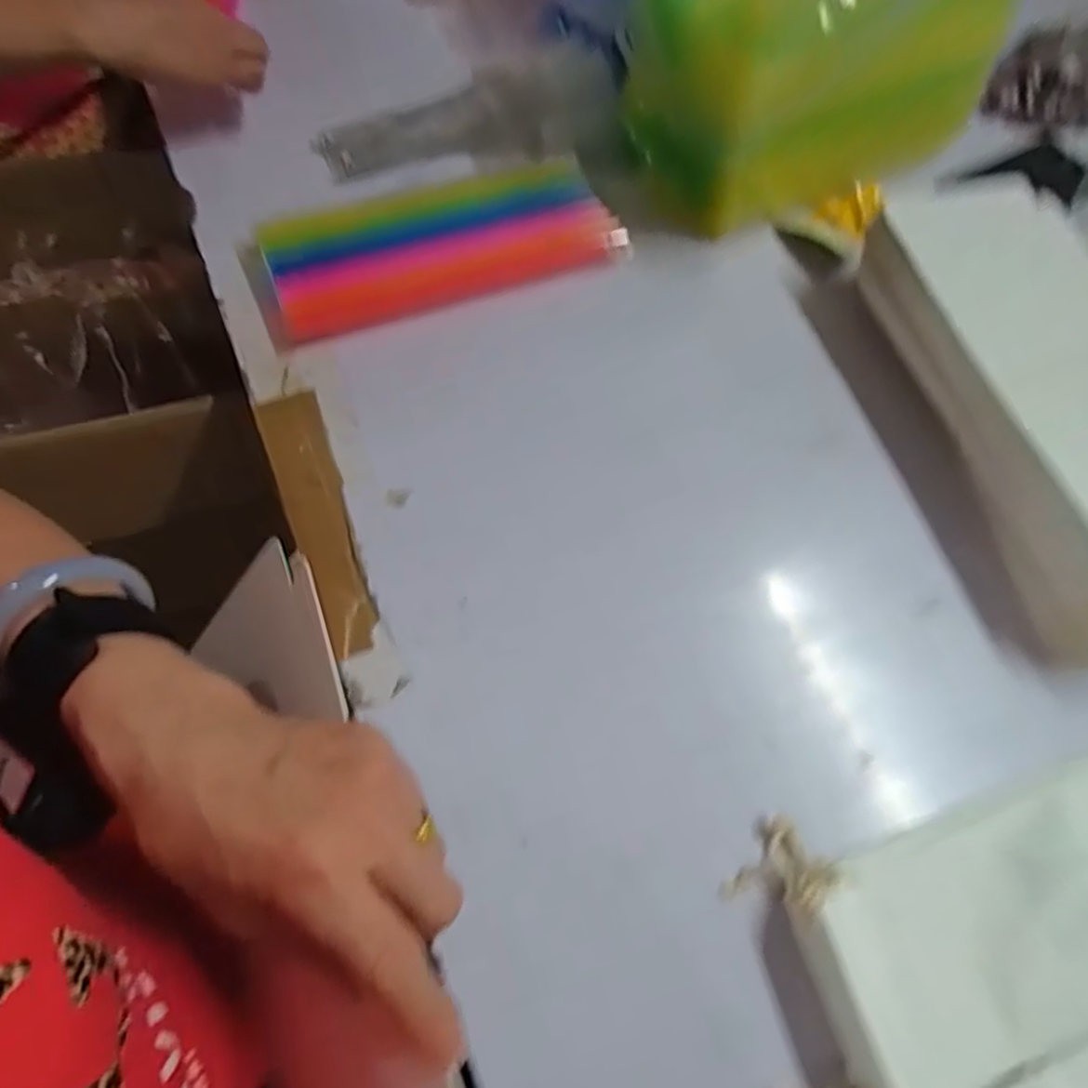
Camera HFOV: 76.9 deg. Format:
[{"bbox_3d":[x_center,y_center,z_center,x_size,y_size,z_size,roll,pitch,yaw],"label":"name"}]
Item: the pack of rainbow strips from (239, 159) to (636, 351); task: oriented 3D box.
[{"bbox_3d":[-0.081,-0.234,0.532,0.281,0.029,0.099,-19,66,-11],"label":"pack of rainbow strips"}]

